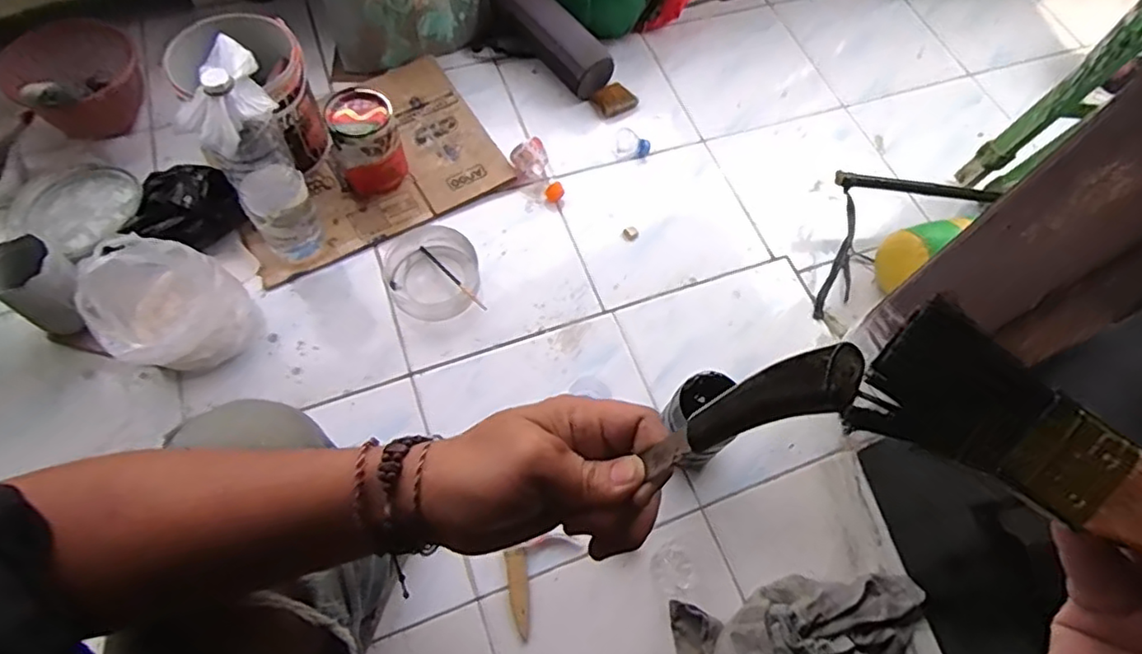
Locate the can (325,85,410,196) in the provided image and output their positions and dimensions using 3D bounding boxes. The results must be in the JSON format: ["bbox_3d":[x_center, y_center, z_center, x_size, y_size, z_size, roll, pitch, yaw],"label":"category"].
[{"bbox_3d":[-0.319,-0.286,0.972,0.103,0.124,0.110,-19,66,-13],"label":"can"}]

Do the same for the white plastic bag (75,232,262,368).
[{"bbox_3d":[-0.533,-0.031,0.829,0.158,0.149,0.163,35,67,13],"label":"white plastic bag"}]

